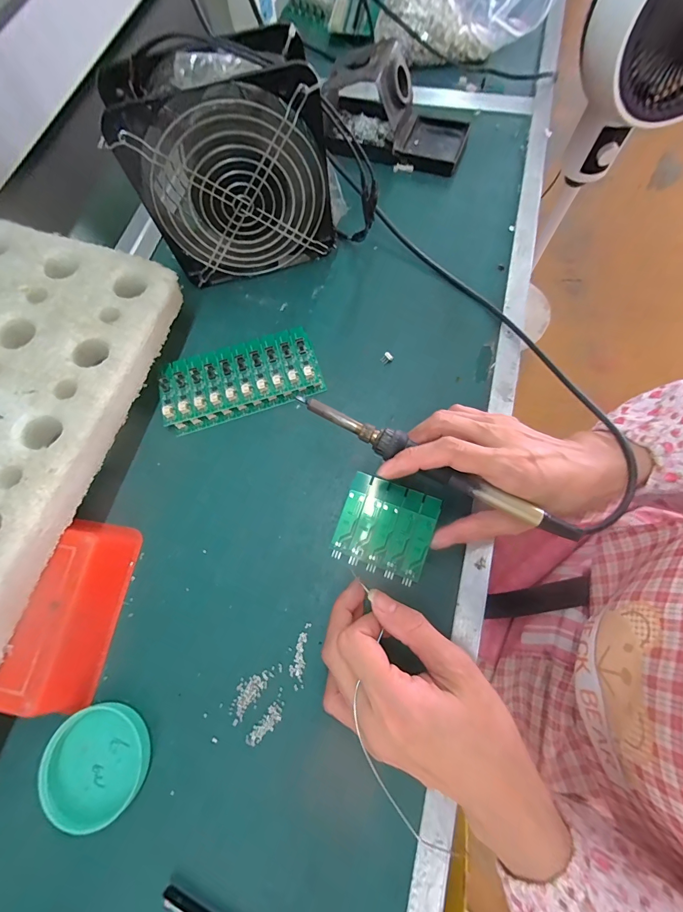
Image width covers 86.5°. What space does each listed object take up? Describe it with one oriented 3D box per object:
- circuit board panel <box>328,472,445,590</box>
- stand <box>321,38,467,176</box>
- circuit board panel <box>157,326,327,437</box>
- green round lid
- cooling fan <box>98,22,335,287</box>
[{"bbox_3d":[0.033,0.053,0.274,0.069,0.011,0.066,19,74,8],"label":"circuit board panel"},{"bbox_3d":[0.056,-0.373,0.385,0.161,0.071,0.082,14,73,9],"label":"stand"},{"bbox_3d":[-0.090,-0.069,0.325,0.139,0.017,0.067,-17,71,-2],"label":"circuit board panel"},{"bbox_3d":[-0.162,0.204,0.240,0.065,0.014,0.063,-1,71,3],"label":"green round lid"},{"bbox_3d":[-0.087,-0.236,0.306,0.154,0.153,0.062,-14,71,-1],"label":"cooling fan"}]

